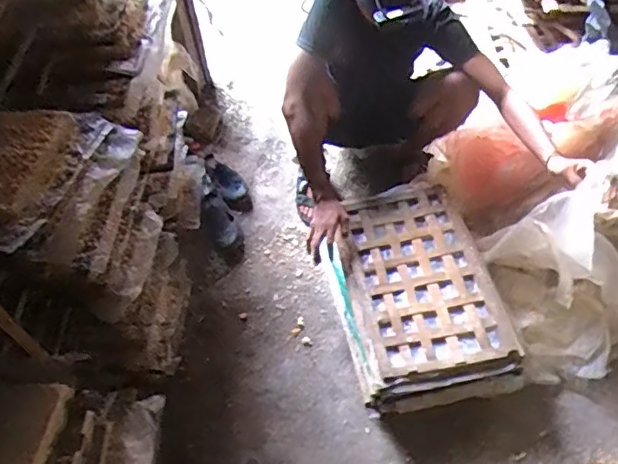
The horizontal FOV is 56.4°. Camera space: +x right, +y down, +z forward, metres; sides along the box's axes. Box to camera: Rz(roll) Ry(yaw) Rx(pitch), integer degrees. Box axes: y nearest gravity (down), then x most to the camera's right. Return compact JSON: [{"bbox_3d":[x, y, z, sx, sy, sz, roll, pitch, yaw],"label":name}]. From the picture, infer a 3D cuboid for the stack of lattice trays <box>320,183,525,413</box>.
[{"bbox_3d":[0.266,0.174,1.504,0.374,0.202,0.589,-14,52,-7],"label":"stack of lattice trays"}]

